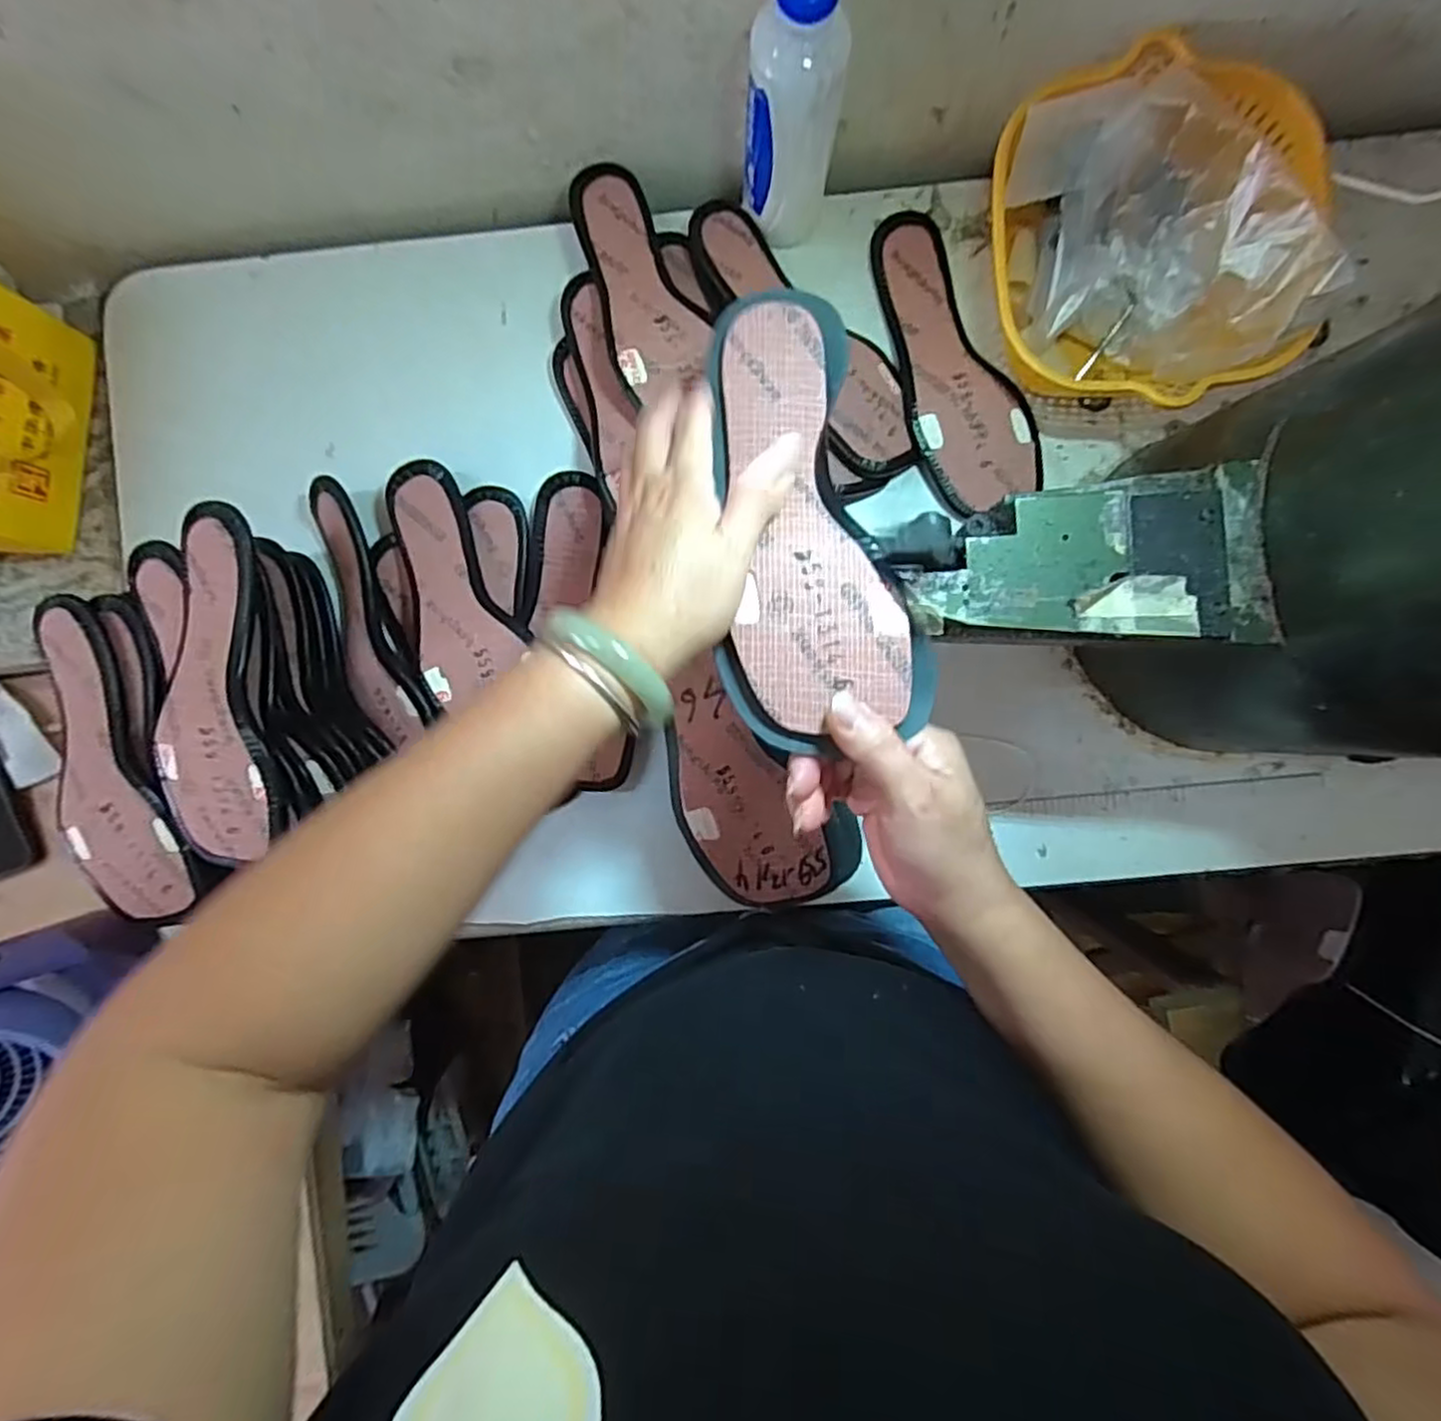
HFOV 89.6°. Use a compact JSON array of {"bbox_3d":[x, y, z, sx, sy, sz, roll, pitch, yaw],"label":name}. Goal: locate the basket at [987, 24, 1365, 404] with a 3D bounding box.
[{"bbox_3d":[0.271,-0.296,0.470,0.191,0.086,0.204,0,88,5],"label":"basket"}]

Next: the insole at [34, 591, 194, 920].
[{"bbox_3d":[-0.403,0.034,0.469,0.071,0.013,0.211,-20,87,4],"label":"insole"}]

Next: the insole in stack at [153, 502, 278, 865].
[{"bbox_3d":[-0.318,-0.016,0.447,0.079,0.014,0.211,-8,86,10],"label":"insole in stack"}]

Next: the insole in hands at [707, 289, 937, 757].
[{"bbox_3d":[0.034,-0.099,0.359,0.093,0.023,0.230,-13,77,3],"label":"insole in hands"}]

